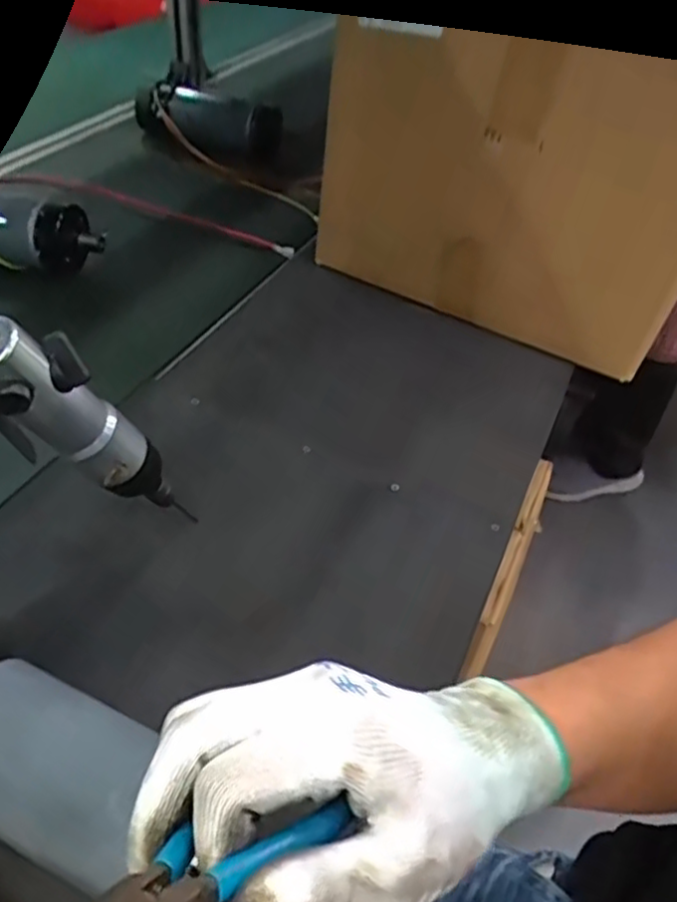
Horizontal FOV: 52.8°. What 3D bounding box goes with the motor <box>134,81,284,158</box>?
[{"bbox_3d":[-0.190,-0.498,1.030,0.232,0.081,0.077,18,47,8],"label":"motor"}]

